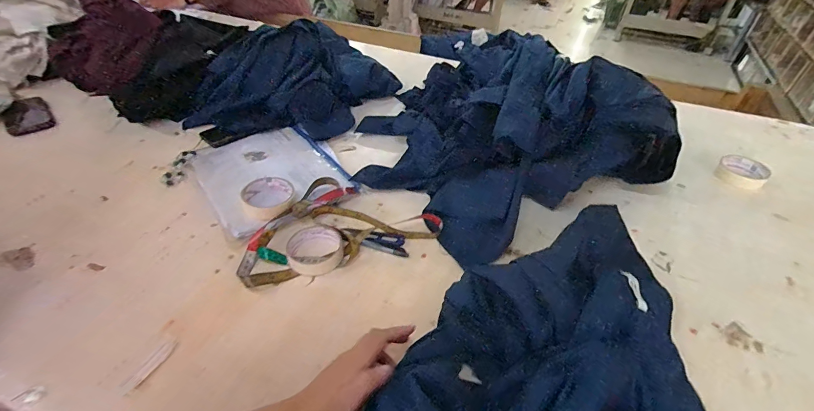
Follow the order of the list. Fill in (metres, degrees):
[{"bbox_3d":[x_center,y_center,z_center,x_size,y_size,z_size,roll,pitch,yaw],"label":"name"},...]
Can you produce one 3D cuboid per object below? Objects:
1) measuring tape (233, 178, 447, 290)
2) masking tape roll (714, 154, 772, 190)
[{"bbox_3d":[-0.104,0.058,0.577,0.235,0.030,0.237,21,45,20],"label":"measuring tape"},{"bbox_3d":[0.656,-0.066,0.741,0.089,0.022,0.079,-30,50,-30],"label":"masking tape roll"}]

